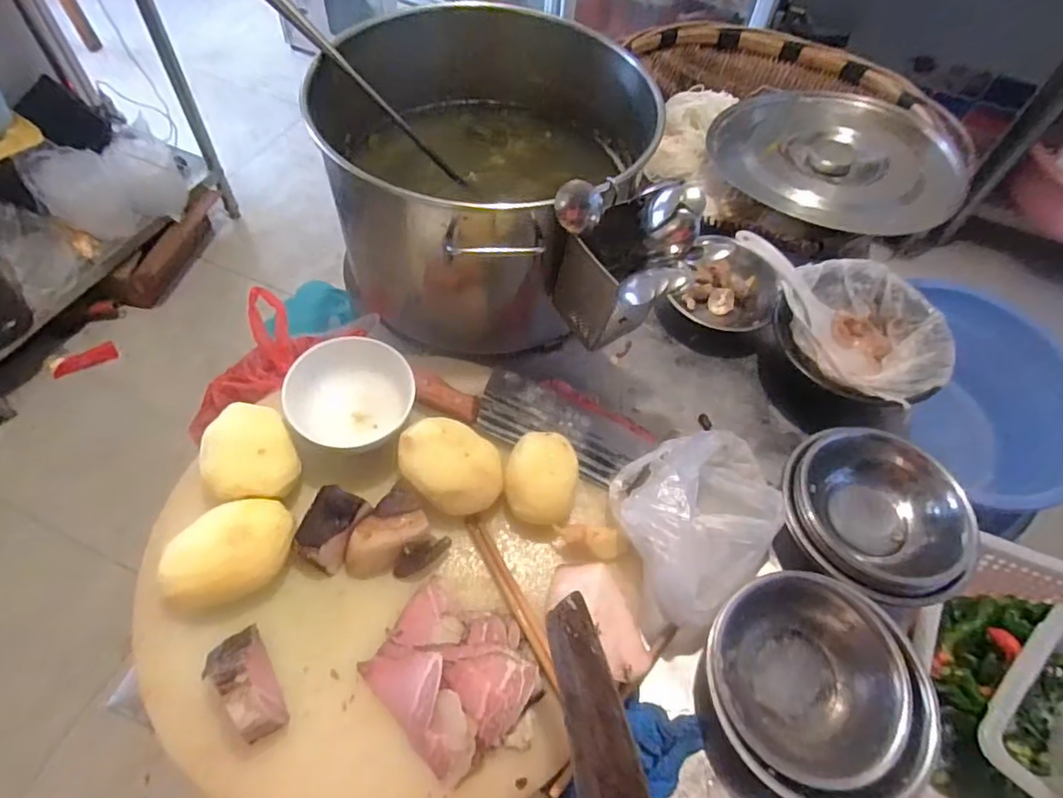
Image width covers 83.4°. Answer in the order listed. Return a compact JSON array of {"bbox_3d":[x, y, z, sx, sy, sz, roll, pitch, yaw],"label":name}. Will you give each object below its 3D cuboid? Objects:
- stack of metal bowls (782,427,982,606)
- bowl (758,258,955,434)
[{"bbox_3d":[0.308,0.108,0.540,0.162,0.067,0.144,12,57,3],"label":"stack of metal bowls"},{"bbox_3d":[0.344,-0.055,0.654,0.167,0.088,0.175,2,57,-3],"label":"bowl"}]

